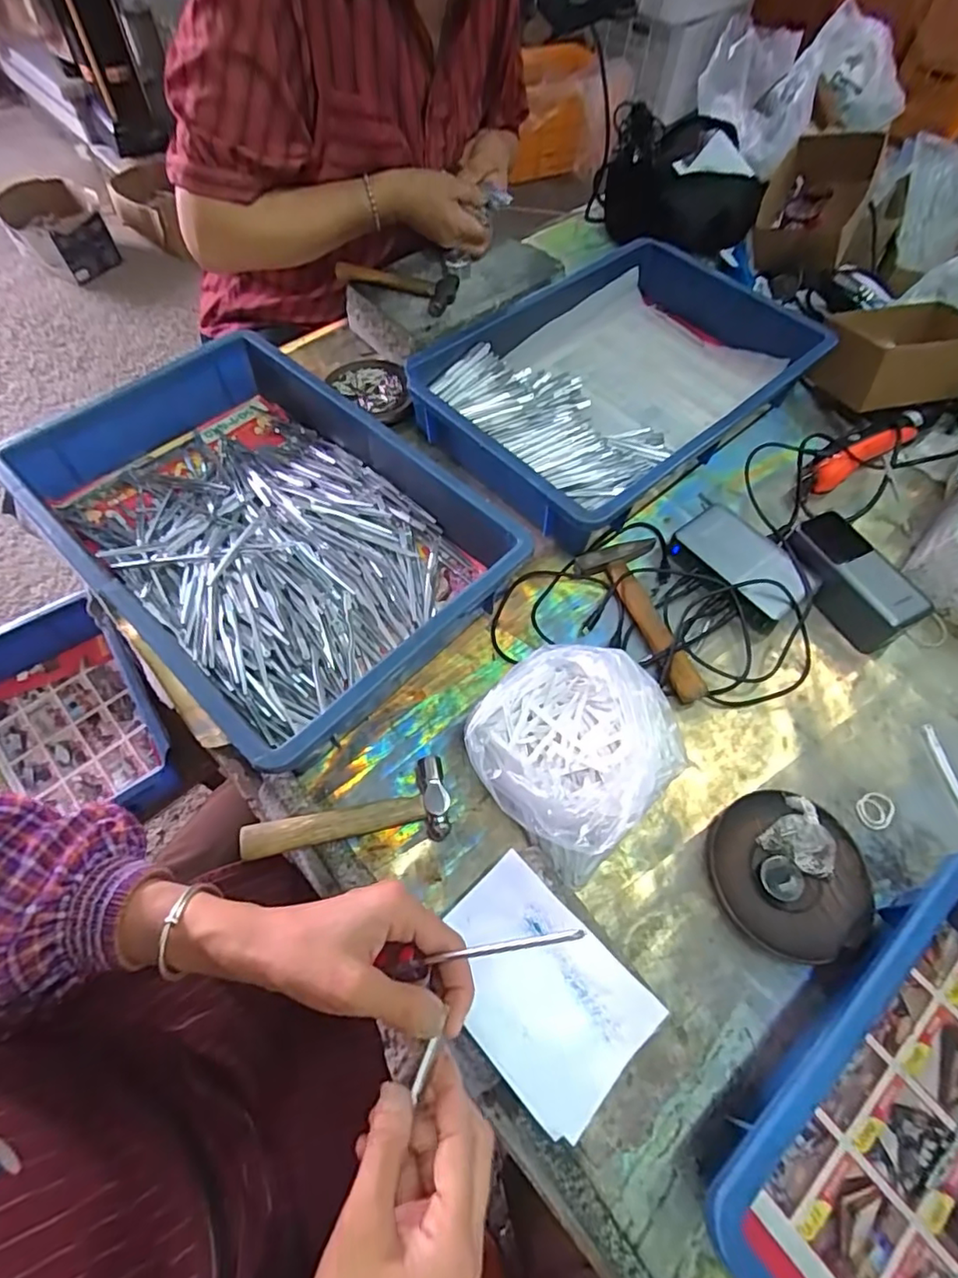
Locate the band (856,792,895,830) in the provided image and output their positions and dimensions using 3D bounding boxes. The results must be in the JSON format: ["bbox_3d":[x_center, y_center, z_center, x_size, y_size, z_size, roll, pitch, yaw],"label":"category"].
[{"bbox_3d":[0.324,0.140,0.465,0.032,0.004,0.026,-15,63,-10],"label":"band"}]

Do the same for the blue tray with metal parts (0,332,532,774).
[{"bbox_3d":[-0.198,-0.106,0.530,0.418,0.071,0.288,40,67,18],"label":"blue tray with metal parts"}]

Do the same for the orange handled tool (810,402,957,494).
[{"bbox_3d":[0.460,-0.231,0.651,0.232,0.030,0.039,-29,66,-17],"label":"orange handled tool"}]

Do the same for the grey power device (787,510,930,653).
[{"bbox_3d":[0.356,-0.057,0.548,0.066,0.058,0.133,-27,66,-16],"label":"grey power device"}]

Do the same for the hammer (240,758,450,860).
[{"bbox_3d":[-0.099,0.136,0.437,0.153,0.021,0.061,-12,62,-9],"label":"hammer"}]

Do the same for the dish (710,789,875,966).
[{"bbox_3d":[0.236,0.179,0.433,0.113,0.016,0.113,1,61,-2],"label":"dish"}]

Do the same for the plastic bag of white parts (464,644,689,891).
[{"bbox_3d":[0.069,0.082,0.430,0.136,0.095,0.133,41,67,18],"label":"plastic bag of white parts"}]

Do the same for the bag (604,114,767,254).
[{"bbox_3d":[0.303,-0.682,0.854,0.216,0.106,0.190,12,61,4],"label":"bag"}]

